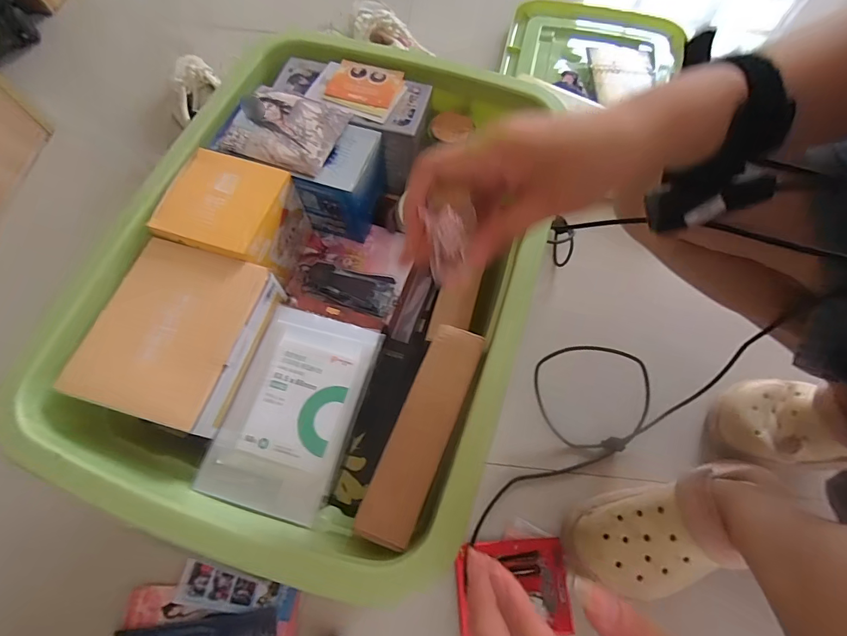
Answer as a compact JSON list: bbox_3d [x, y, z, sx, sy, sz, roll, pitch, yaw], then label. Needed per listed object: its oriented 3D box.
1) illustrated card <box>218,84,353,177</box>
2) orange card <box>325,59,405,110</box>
[{"bbox_3d":[-0.128,-0.180,0.379,0.099,0.008,0.088,19,70,6],"label":"illustrated card"},{"bbox_3d":[-0.058,-0.239,0.410,0.069,0.004,0.056,16,68,6],"label":"orange card"}]

